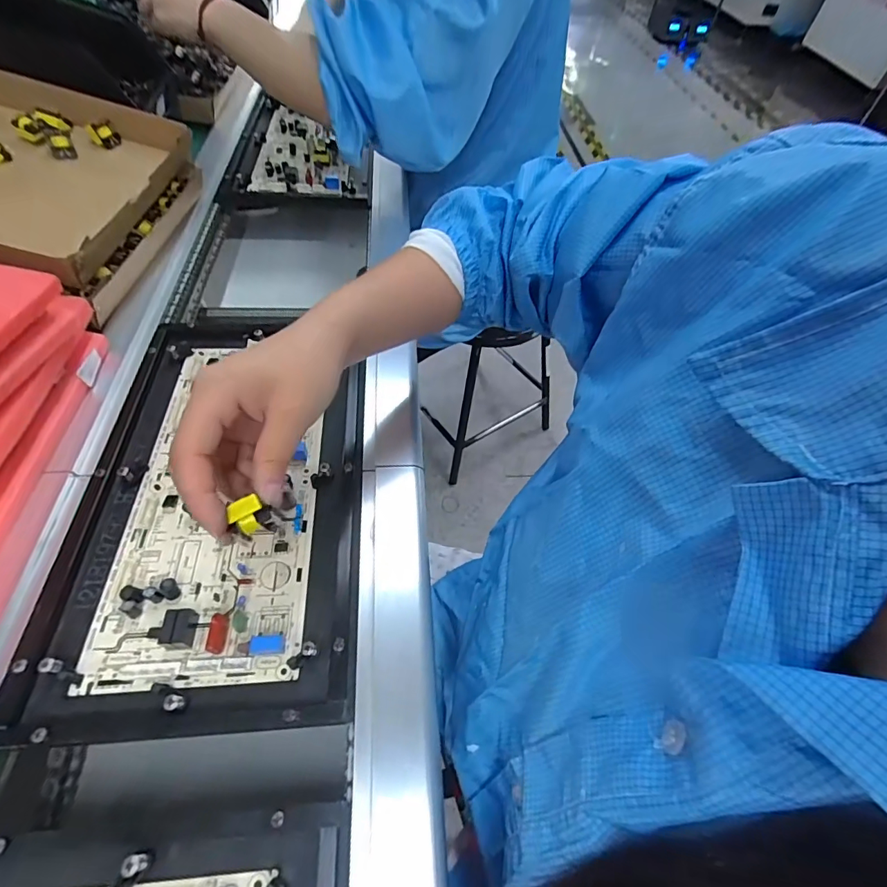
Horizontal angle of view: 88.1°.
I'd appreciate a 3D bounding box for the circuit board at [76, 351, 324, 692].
[{"bbox_3d":[-0.164,0.028,0.350,0.129,0.022,0.278,-1,56,-7],"label":"circuit board"}]

